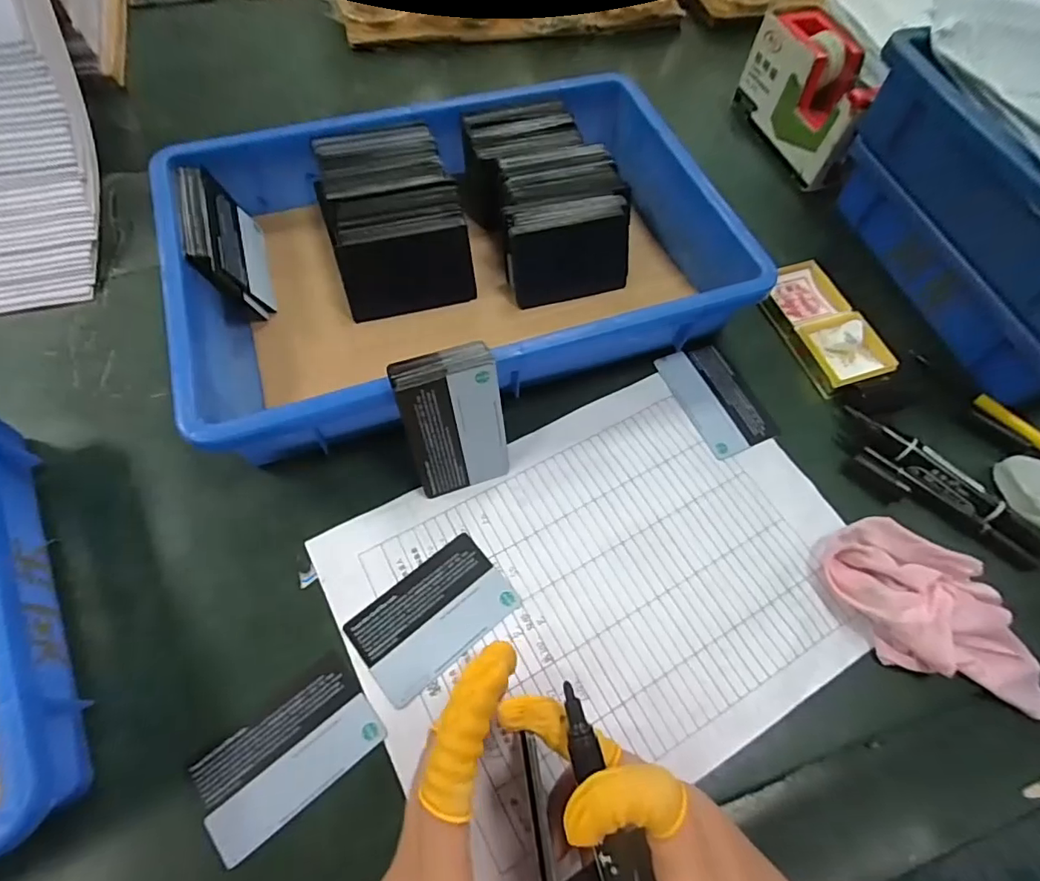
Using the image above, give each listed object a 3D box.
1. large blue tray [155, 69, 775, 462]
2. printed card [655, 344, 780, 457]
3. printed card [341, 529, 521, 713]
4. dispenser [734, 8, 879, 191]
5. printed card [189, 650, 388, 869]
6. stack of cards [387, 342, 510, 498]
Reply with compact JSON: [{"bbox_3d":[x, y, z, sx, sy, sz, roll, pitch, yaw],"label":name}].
[{"bbox_3d":[-0.045,-0.137,0.381,0.360,0.062,0.245,-18,65,-12],"label":"large blue tray"},{"bbox_3d":[0.135,-0.030,0.370,0.050,0.004,0.083,-20,66,-13],"label":"printed card"},{"bbox_3d":[-0.048,0.096,0.296,0.083,0.004,0.053,-36,70,-20],"label":"printed card"},{"bbox_3d":[0.255,-0.300,0.472,0.051,0.087,0.139,-18,65,-12],"label":"dispenser"},{"bbox_3d":[-0.114,0.153,0.262,0.082,0.004,0.051,-36,70,-19],"label":"printed card"},{"bbox_3d":[-0.037,-0.009,0.305,0.054,0.089,0.015,-18,44,-12],"label":"stack of cards"}]

